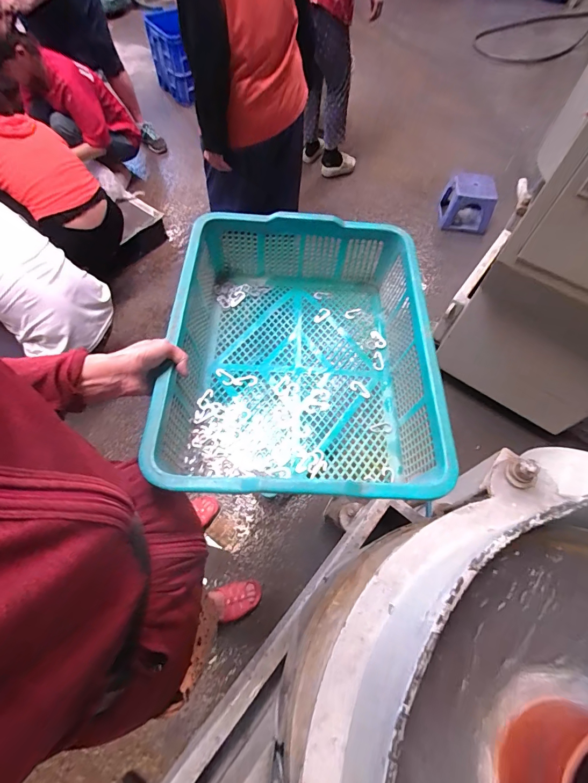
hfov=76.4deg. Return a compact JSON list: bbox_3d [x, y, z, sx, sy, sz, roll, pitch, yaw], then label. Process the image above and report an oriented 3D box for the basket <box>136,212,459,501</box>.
[{"bbox_3d":[0.010,-0.063,0.587,0.369,0.131,0.467,3,60,-2],"label":"basket"}]

